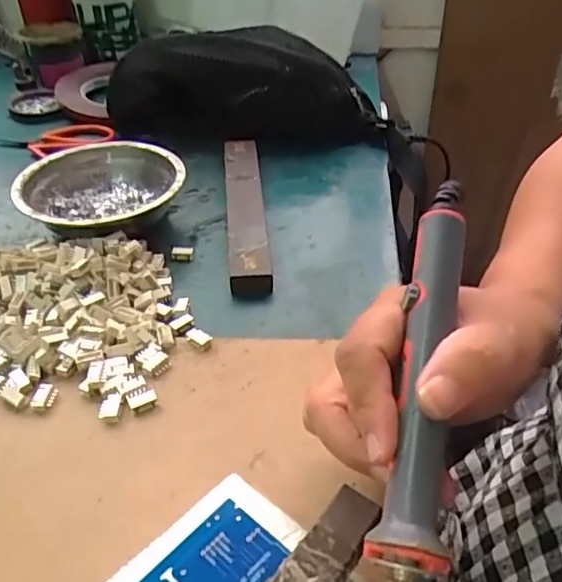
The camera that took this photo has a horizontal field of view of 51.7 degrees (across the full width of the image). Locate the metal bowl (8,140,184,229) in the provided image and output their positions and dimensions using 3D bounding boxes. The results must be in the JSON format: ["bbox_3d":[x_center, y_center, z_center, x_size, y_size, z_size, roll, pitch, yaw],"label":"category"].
[{"bbox_3d":[-0.143,-0.079,0.460,0.119,0.037,0.119,1,39,-1],"label":"metal bowl"}]

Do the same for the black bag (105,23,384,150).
[{"bbox_3d":[-0.033,-0.192,0.563,0.256,0.109,0.042,-4,40,-6],"label":"black bag"}]

